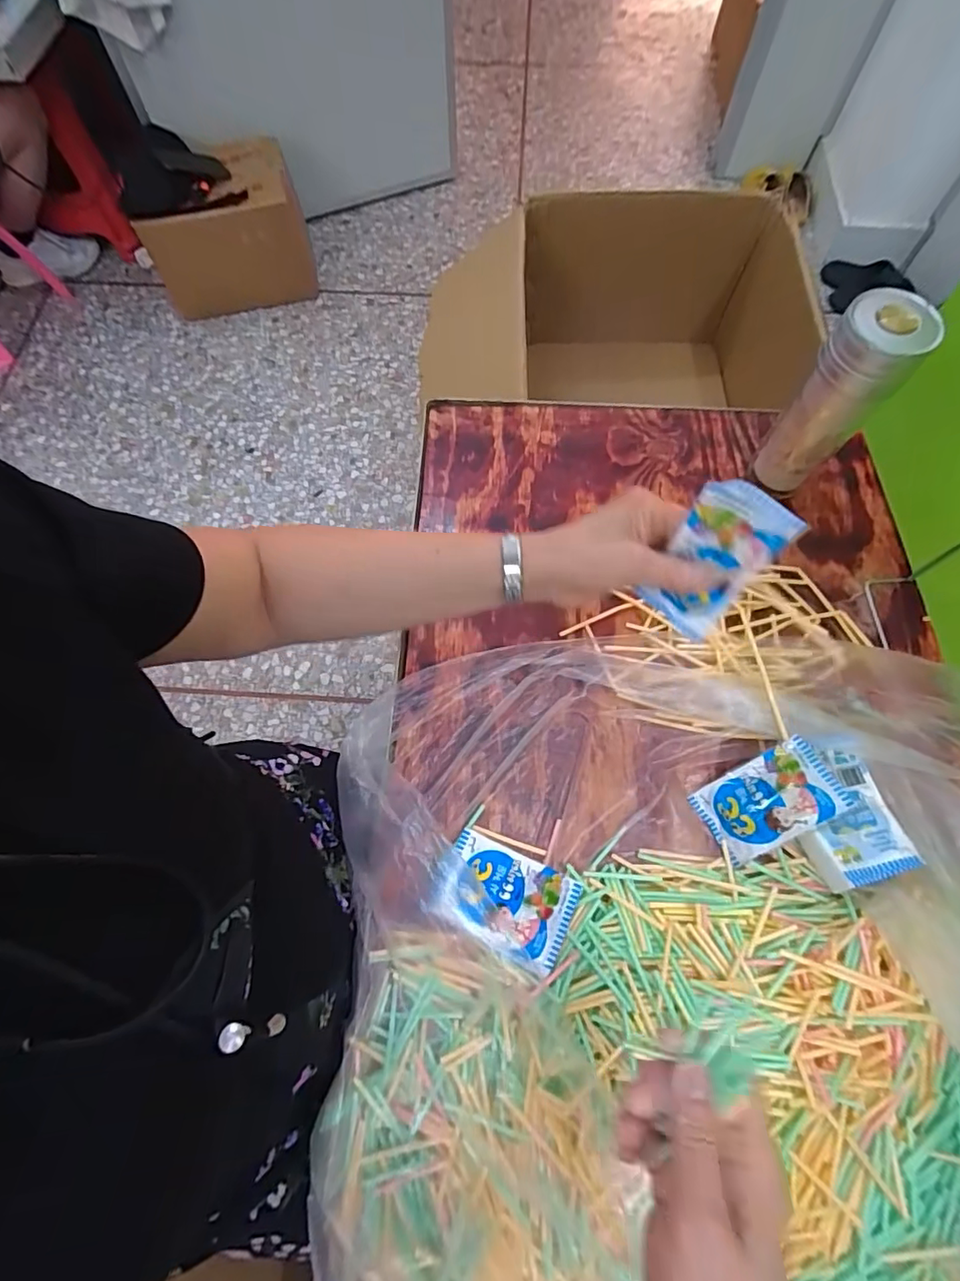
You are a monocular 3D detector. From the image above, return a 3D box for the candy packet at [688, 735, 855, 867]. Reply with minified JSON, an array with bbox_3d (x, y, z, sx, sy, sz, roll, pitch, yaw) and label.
[{"bbox_3d":[0.233,0.132,0.433,0.103,0.010,0.062,-39,65,22],"label":"candy packet"}]

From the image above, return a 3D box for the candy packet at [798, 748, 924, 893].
[{"bbox_3d":[0.291,0.138,0.422,0.072,0.016,0.099,-12,68,-3],"label":"candy packet"}]

